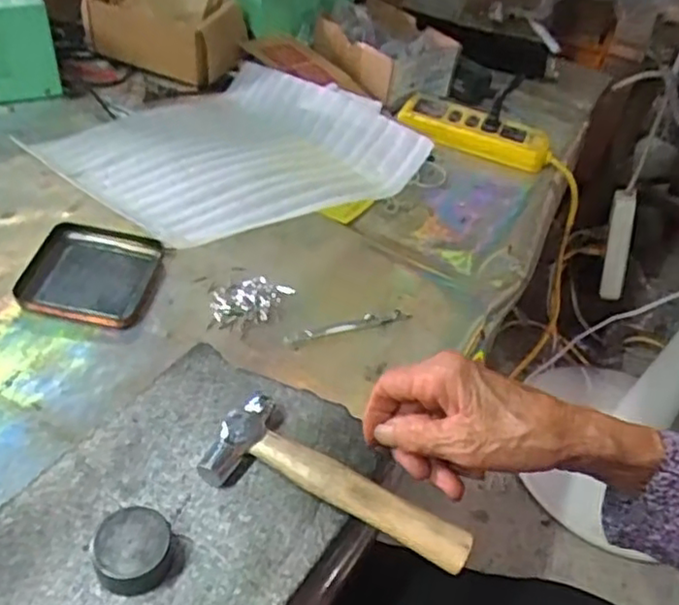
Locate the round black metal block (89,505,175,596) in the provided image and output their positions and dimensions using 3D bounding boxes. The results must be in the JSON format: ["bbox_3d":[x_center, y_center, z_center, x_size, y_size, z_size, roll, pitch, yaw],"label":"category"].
[{"bbox_3d":[-0.104,0.125,0.340,0.037,0.022,0.035,4,45,-4],"label":"round black metal block"}]

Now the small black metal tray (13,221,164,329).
[{"bbox_3d":[-0.208,-0.025,0.564,0.100,0.012,0.105,8,45,-1],"label":"small black metal tray"}]

